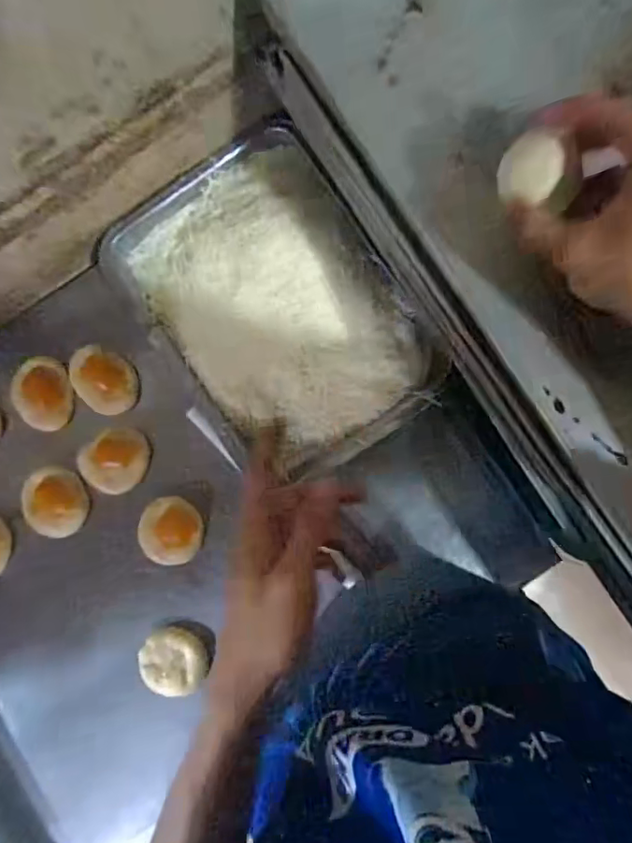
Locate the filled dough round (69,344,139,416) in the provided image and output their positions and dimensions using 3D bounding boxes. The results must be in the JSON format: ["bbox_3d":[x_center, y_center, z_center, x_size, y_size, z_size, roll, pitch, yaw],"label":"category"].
[{"bbox_3d":[-0.239,-0.046,0.600,0.083,0.016,0.064,25,89,4],"label":"filled dough round"}]

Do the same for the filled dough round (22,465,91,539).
[{"bbox_3d":[-0.286,0.087,0.592,0.071,0.017,0.069,0,88,3],"label":"filled dough round"}]

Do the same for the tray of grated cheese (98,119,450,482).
[{"bbox_3d":[-0.047,-0.120,0.564,0.231,0.066,0.336,-35,86,1],"label":"tray of grated cheese"}]

